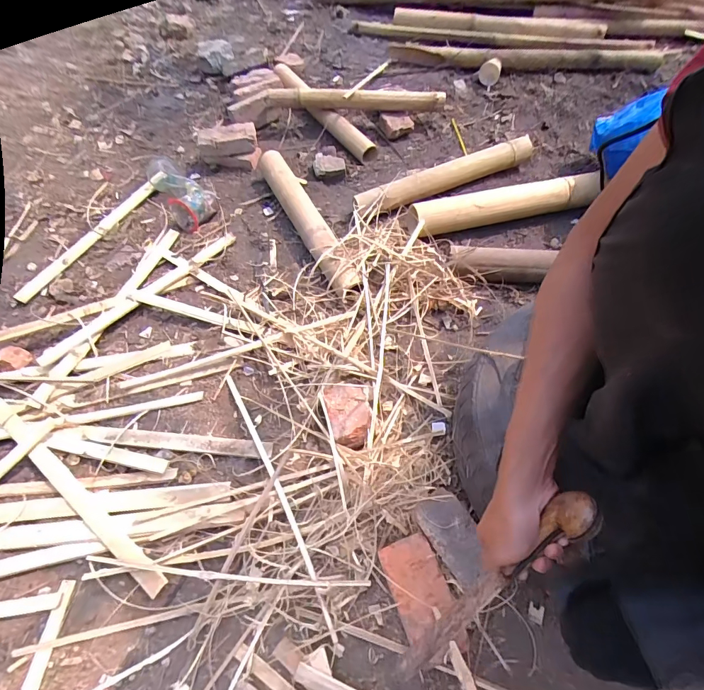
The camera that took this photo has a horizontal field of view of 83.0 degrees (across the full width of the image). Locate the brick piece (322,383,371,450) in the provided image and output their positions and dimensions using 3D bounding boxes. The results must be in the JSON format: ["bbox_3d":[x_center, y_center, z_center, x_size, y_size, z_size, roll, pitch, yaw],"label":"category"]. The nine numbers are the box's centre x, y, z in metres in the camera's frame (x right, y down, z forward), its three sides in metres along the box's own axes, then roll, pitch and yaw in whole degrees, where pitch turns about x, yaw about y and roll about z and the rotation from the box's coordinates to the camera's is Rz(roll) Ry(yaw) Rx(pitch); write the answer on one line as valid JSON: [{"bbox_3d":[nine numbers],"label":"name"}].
[{"bbox_3d":[-0.008,0.126,0.777,0.079,0.043,0.141,-13,64,-7],"label":"brick piece"}]

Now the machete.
[{"bbox_3d":[0.148,0.287,0.452,0.029,0.368,0.045,38,32,21],"label":"machete"}]

